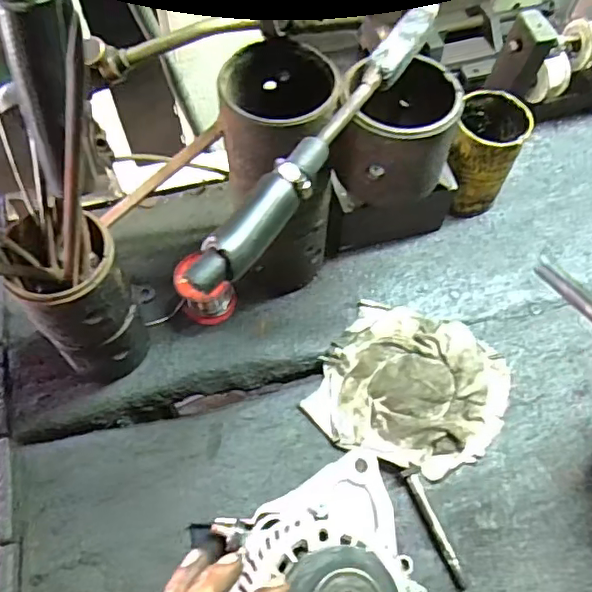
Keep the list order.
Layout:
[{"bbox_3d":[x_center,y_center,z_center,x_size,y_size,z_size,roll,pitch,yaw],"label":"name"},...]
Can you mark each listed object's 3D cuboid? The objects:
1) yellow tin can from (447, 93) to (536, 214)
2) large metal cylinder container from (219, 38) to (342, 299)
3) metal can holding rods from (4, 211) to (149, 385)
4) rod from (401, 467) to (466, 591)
[{"bbox_3d":[0.194,-0.147,0.599,0.072,0.112,0.077,17,62,9],"label":"yellow tin can"},{"bbox_3d":[-0.012,-0.094,0.505,0.090,0.228,0.099,3,61,1],"label":"large metal cylinder container"},{"bbox_3d":[-0.170,0.015,0.476,0.080,0.170,0.066,2,61,1],"label":"metal can holding rods"},{"bbox_3d":[0.119,0.198,0.484,0.016,0.015,0.100,-17,62,-10],"label":"rod"}]

